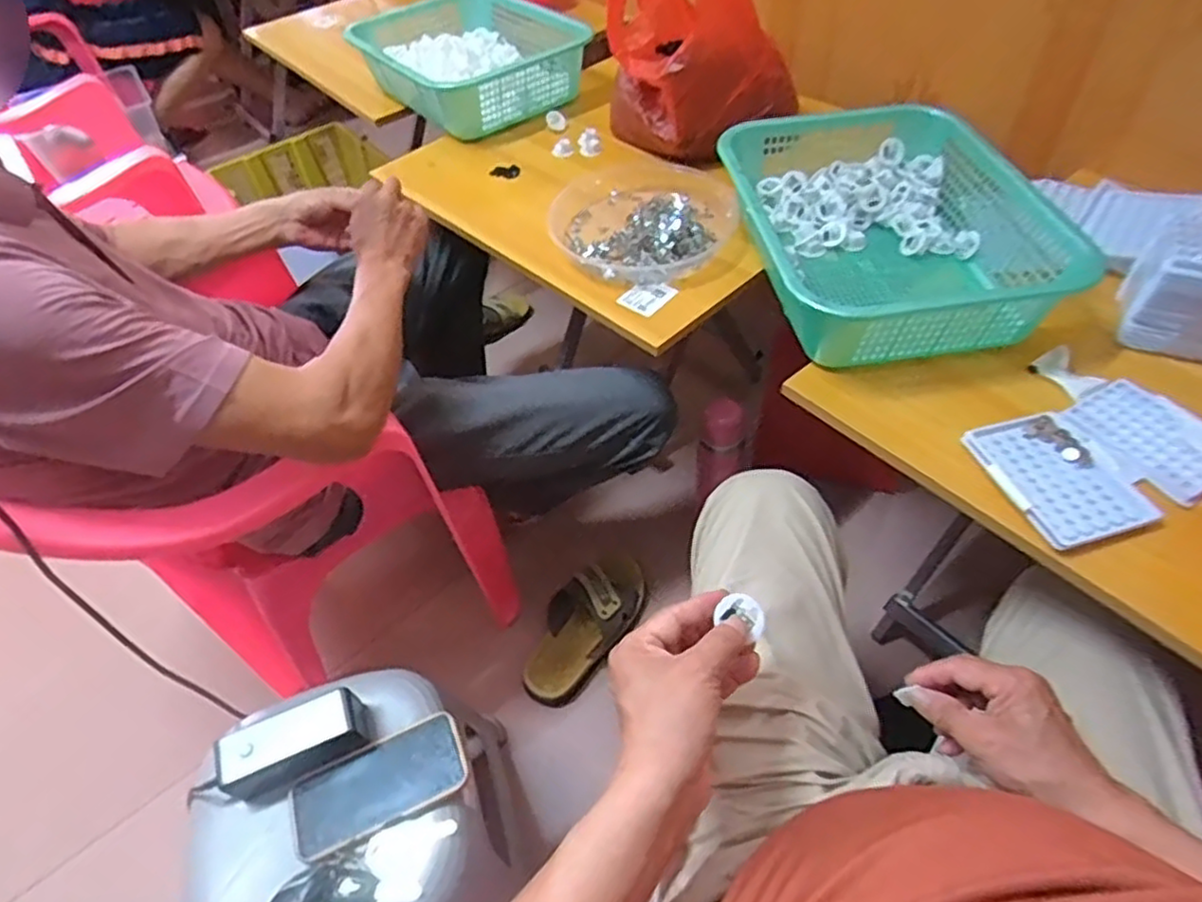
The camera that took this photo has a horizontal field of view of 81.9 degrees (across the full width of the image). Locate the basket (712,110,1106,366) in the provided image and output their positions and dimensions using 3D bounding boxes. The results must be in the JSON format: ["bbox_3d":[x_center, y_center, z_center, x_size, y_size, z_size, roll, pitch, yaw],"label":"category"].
[{"bbox_3d":[0.320,-0.255,0.795,0.315,0.110,0.392,-9,50,-2],"label":"basket"}]

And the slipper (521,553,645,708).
[{"bbox_3d":[-0.017,0.255,1.051,0.108,0.060,0.255,23,56,22],"label":"slipper"}]

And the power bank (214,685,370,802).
[{"bbox_3d":[-0.302,0.286,0.679,0.131,0.053,0.056,-22,52,-13],"label":"power bank"}]

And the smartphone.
[{"bbox_3d":[-0.216,0.323,0.673,0.168,0.013,0.081,-21,52,-12],"label":"smartphone"}]

